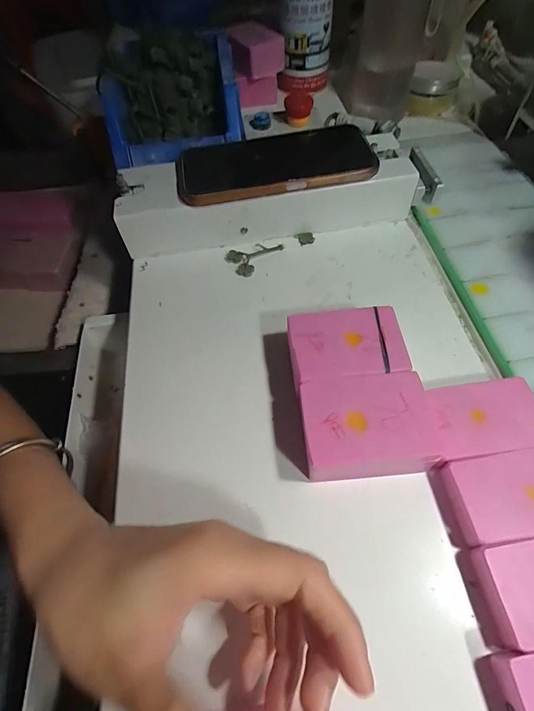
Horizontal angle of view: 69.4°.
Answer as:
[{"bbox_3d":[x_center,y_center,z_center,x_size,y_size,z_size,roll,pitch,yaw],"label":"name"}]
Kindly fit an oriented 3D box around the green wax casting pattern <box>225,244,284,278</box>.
[{"bbox_3d":[-0.014,-0.088,0.335,0.045,0.006,0.031,-40,64,-22],"label":"green wax casting pattern"}]

